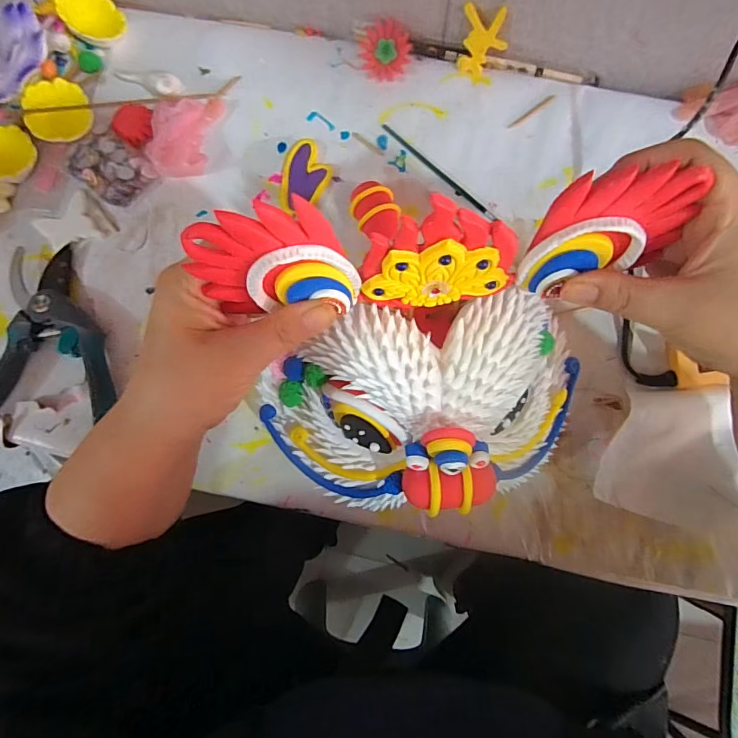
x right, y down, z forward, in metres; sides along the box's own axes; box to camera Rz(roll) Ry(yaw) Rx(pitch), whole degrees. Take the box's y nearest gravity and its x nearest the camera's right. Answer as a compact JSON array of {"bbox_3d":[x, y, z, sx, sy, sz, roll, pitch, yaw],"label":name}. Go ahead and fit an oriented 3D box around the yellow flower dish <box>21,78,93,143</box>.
[{"bbox_3d":[-0.280,-0.232,0.401,0.051,0.012,0.058,-15,95,-24],"label":"yellow flower dish"}]

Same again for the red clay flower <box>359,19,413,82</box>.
[{"bbox_3d":[0.015,-0.297,0.416,0.044,0.004,0.045,4,110,10],"label":"red clay flower"}]

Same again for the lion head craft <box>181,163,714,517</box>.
[{"bbox_3d":[0.040,0.008,0.255,0.223,0.162,0.138,-7,81,1],"label":"lion head craft"}]

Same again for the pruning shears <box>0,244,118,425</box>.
[{"bbox_3d":[-0.286,-0.028,0.387,0.128,0.022,0.160,-5,81,1],"label":"pruning shears"}]

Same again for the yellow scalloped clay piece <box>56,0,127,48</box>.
[{"bbox_3d":[-0.262,-0.333,0.422,0.052,0.014,0.052,-6,102,-33],"label":"yellow scalloped clay piece"}]

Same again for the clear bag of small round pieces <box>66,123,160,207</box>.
[{"bbox_3d":[-0.238,-0.186,0.412,0.070,0.017,0.053,38,84,7],"label":"clear bag of small round pieces"}]

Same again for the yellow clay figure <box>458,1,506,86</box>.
[{"bbox_3d":[0.100,-0.288,0.397,0.040,0.056,0.010,14,61,4],"label":"yellow clay figure"}]

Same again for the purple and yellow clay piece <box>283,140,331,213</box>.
[{"bbox_3d":[-0.058,-0.177,0.411,0.043,0.007,0.069,6,81,3],"label":"purple and yellow clay piece"}]

